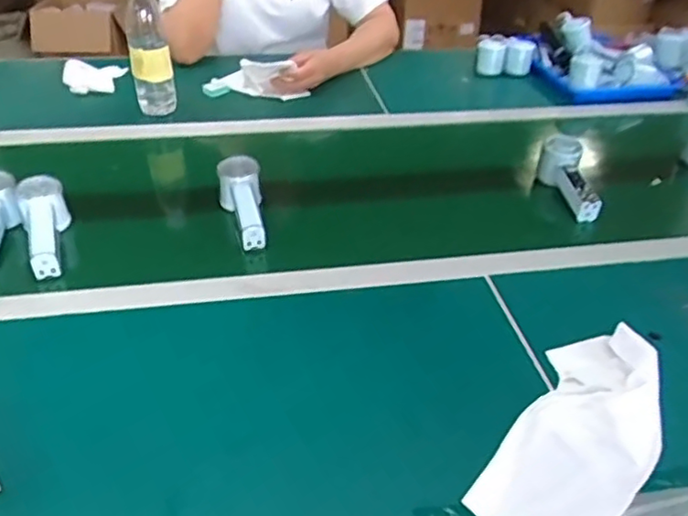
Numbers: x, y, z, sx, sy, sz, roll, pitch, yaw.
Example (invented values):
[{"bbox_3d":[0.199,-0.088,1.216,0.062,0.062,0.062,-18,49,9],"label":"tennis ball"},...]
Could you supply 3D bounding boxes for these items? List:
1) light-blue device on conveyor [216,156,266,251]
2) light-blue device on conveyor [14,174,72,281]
[{"bbox_3d":[-0.134,-0.073,0.810,0.057,0.059,0.138,-4,36,-8],"label":"light-blue device on conveyor"},{"bbox_3d":[-0.364,-0.031,0.760,0.056,0.054,0.143,-11,51,-18],"label":"light-blue device on conveyor"}]

